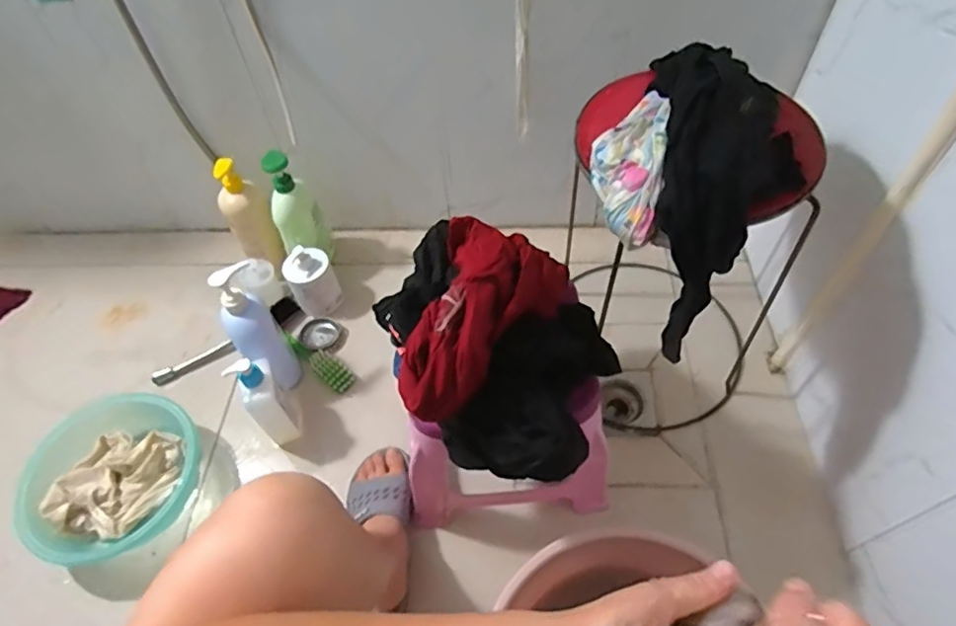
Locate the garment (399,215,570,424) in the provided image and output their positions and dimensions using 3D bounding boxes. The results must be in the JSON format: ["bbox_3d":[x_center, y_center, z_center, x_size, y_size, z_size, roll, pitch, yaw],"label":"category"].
[{"bbox_3d":[0.010,0.000,0.560,0.139,0.070,0.221,9,55,11],"label":"garment"}]

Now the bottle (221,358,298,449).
[{"bbox_3d":[-0.332,0.140,0.906,0.057,0.205,0.099,-28,56,-15],"label":"bottle"}]

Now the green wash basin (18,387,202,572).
[{"bbox_3d":[-0.577,0.261,0.907,0.240,0.116,0.260,9,55,11],"label":"green wash basin"}]

